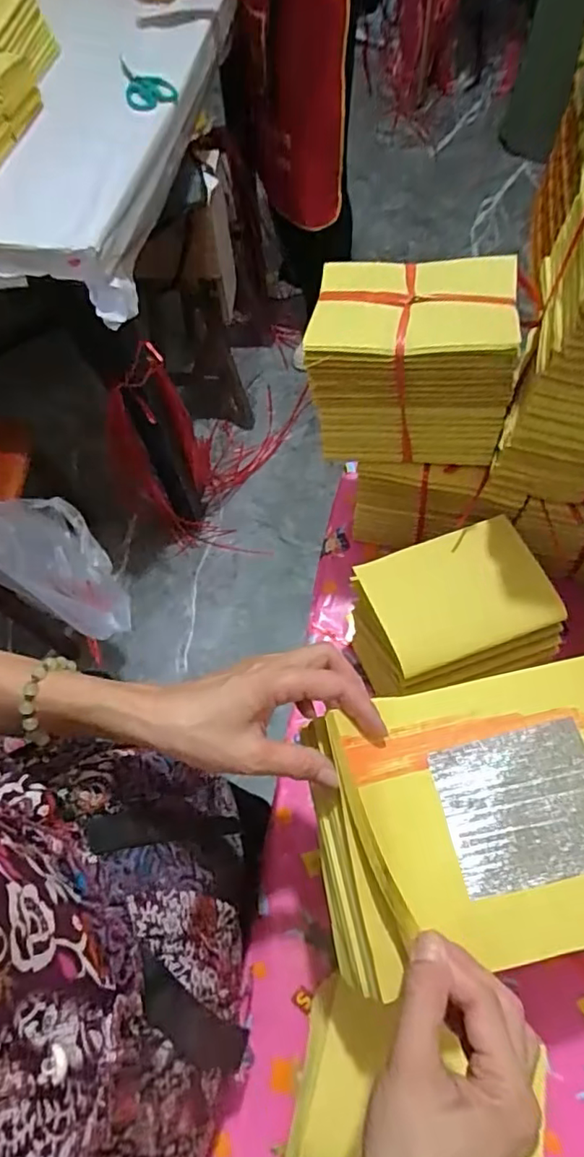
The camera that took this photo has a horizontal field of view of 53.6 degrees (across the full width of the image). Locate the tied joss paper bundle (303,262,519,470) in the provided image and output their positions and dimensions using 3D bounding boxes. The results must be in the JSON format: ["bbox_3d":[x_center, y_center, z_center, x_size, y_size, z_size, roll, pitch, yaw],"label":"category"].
[{"bbox_3d":[0.103,-0.192,0.518,0.167,0.137,0.116,6,65,6],"label":"tied joss paper bundle"}]

